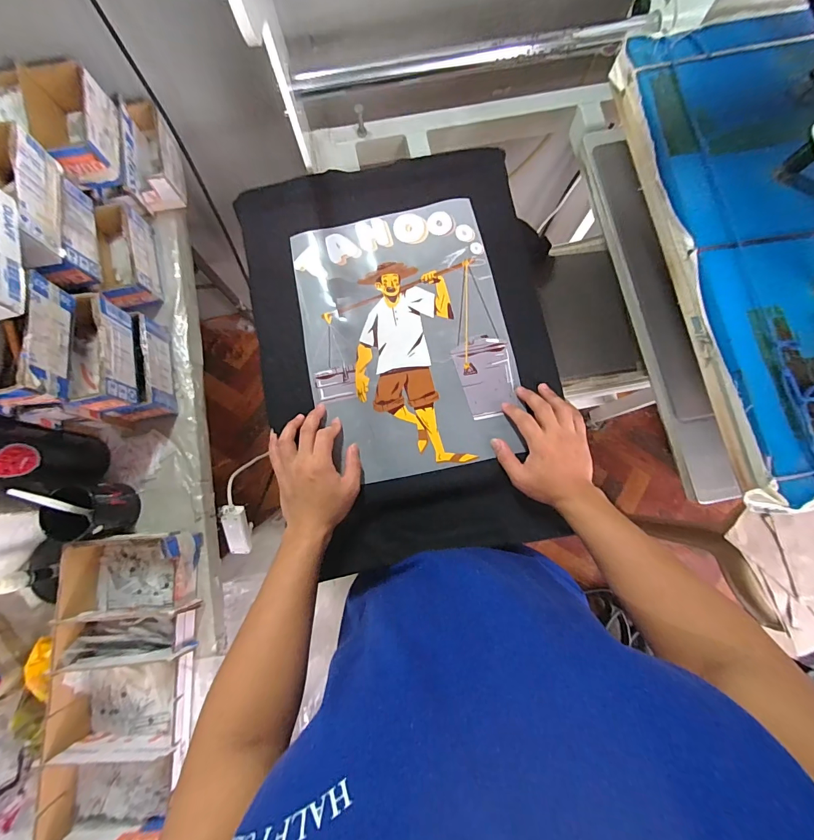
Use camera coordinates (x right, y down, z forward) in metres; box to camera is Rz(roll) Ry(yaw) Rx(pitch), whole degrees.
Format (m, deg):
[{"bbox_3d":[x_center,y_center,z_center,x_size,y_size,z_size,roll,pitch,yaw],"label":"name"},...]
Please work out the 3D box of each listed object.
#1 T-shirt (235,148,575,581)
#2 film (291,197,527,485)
[{"bbox_3d":[0.000,-0.106,0.579,0.409,0.052,0.586,-11,80,-2],"label":"T-shirt"},{"bbox_3d":[-0.002,-0.117,0.563,0.274,0.008,0.377,-11,80,-1],"label":"film"}]

